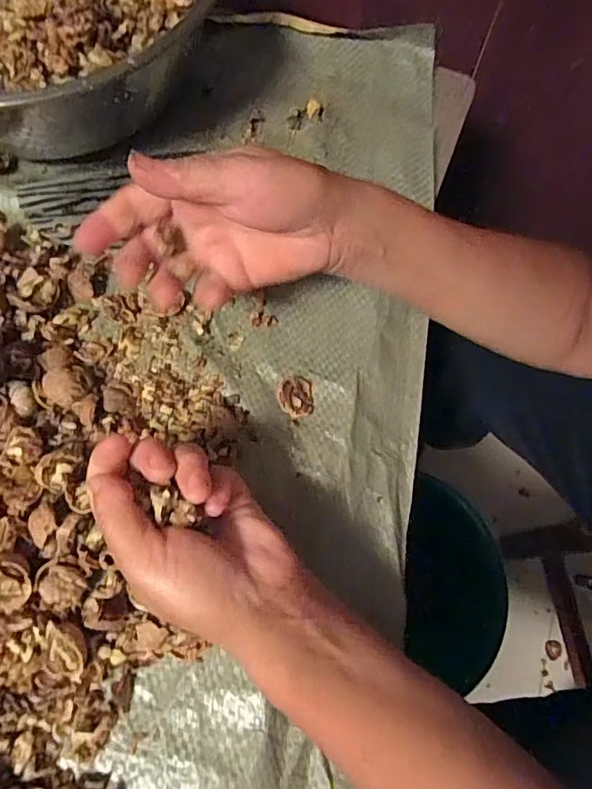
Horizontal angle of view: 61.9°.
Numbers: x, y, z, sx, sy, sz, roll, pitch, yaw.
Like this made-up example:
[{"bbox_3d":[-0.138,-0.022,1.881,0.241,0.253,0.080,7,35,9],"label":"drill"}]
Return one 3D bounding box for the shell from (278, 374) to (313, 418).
[{"bbox_3d":[0.000,0.000,0.333,0.023,0.013,0.030,-3,68,-3],"label":"shell"}]

